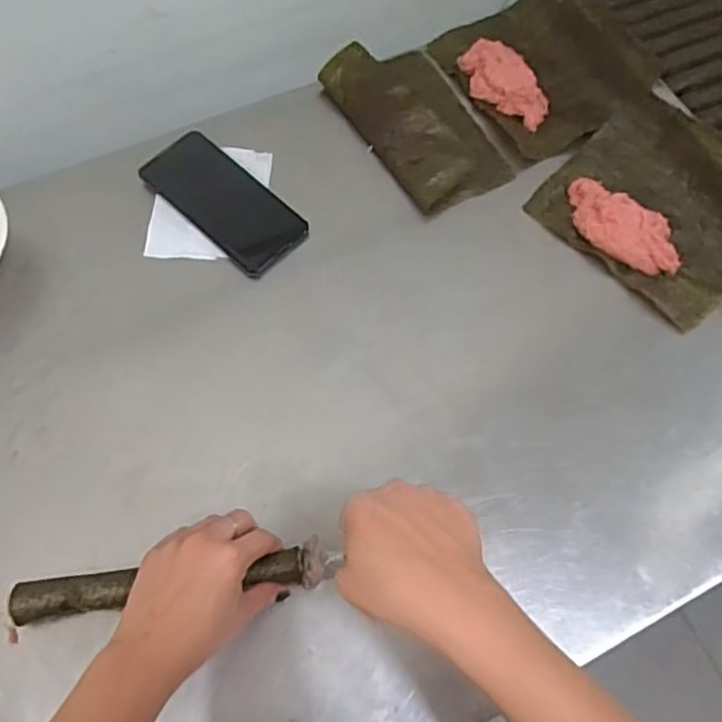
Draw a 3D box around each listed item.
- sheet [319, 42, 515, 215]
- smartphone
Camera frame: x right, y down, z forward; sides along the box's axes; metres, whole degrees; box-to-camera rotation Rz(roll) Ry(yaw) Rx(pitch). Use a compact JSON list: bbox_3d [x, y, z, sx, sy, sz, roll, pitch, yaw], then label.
[{"bbox_3d":[0.060,-0.247,0.650,0.119,0.036,0.197,-28,71,-13],"label":"sheet"},{"bbox_3d":[-0.132,-0.155,0.628,0.166,0.012,0.078,40,71,14],"label":"smartphone"}]

